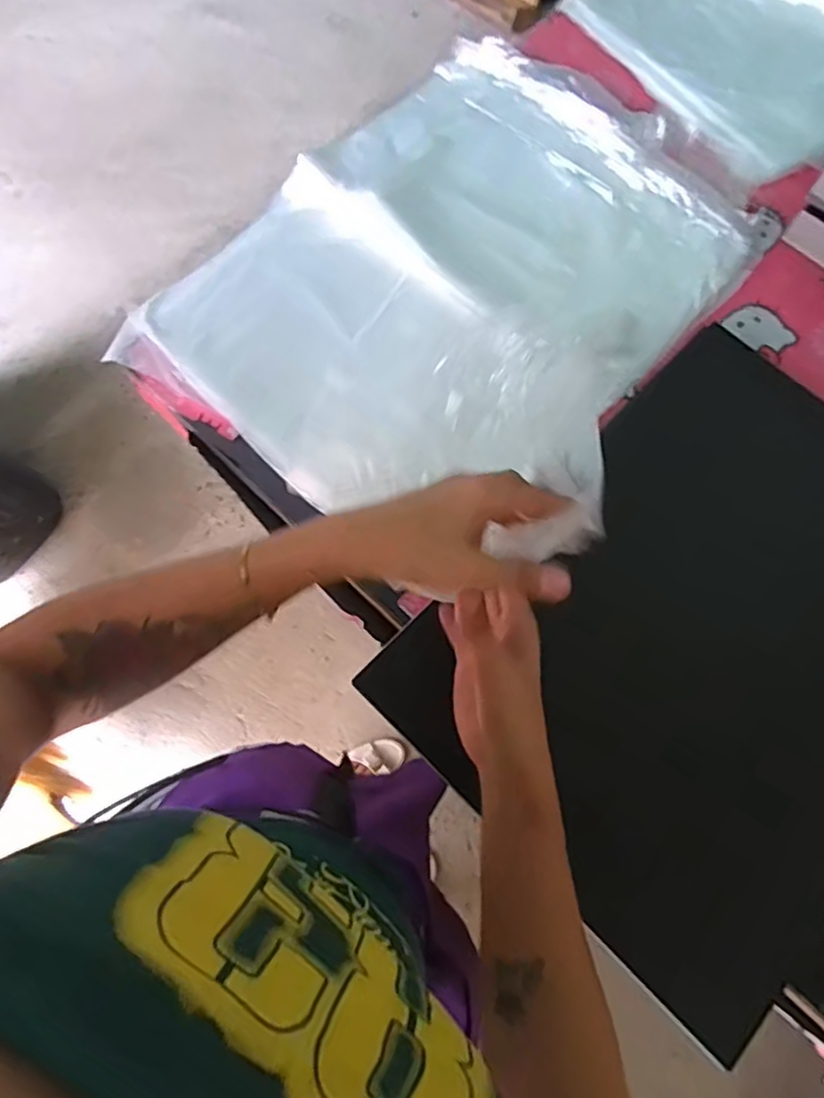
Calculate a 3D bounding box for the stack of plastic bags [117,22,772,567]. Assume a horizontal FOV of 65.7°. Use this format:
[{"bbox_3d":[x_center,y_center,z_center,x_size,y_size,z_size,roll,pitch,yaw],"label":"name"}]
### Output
[{"bbox_3d":[0.051,-0.324,0.643,0.501,0.153,0.620,31,74,8],"label":"stack of plastic bags"}]

